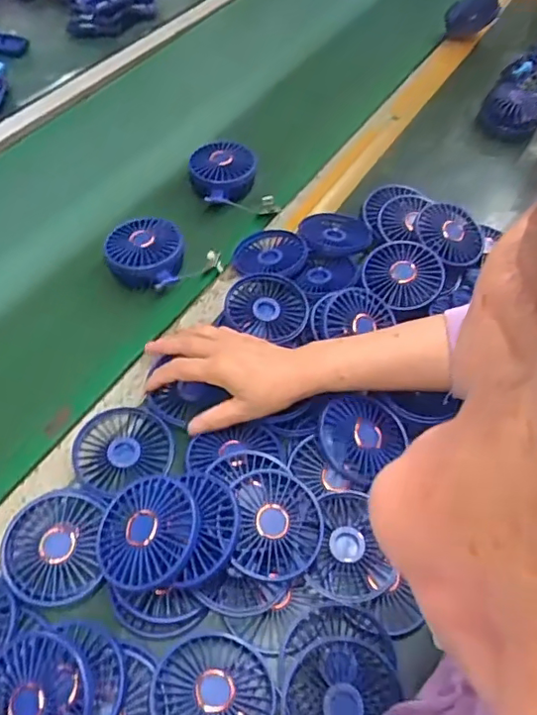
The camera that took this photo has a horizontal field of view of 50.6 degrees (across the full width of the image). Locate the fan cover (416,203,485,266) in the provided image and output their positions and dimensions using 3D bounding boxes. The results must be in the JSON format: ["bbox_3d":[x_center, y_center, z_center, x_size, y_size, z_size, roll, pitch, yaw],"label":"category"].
[{"bbox_3d":[0.226,-0.150,0.690,0.092,0.013,0.087,7,66,-11],"label":"fan cover"}]

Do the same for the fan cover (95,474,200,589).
[{"bbox_3d":[-0.096,0.135,0.447,0.083,0.014,0.086,9,62,27],"label":"fan cover"}]

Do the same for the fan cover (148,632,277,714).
[{"bbox_3d":[-0.038,0.242,0.408,0.085,0.019,0.088,23,31,8],"label":"fan cover"}]

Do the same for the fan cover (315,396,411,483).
[{"bbox_3d":[0.086,0.069,0.524,0.078,0.018,0.073,-38,63,-24],"label":"fan cover"}]

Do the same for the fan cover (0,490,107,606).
[{"bbox_3d":[-0.177,0.155,0.467,0.077,0.022,0.086,-4,55,-4],"label":"fan cover"}]

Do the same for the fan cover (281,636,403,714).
[{"bbox_3d":[0.053,0.254,0.418,0.080,0.013,0.086,14,55,9],"label":"fan cover"}]

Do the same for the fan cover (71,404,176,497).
[{"bbox_3d":[-0.139,0.083,0.532,0.086,0.010,0.081,-27,59,-19],"label":"fan cover"}]

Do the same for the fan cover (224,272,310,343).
[{"bbox_3d":[-0.001,-0.058,0.621,0.090,0.016,0.077,15,56,9],"label":"fan cover"}]

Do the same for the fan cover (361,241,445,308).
[{"bbox_3d":[0.152,-0.094,0.637,0.085,0.023,0.089,18,56,11],"label":"fan cover"}]

